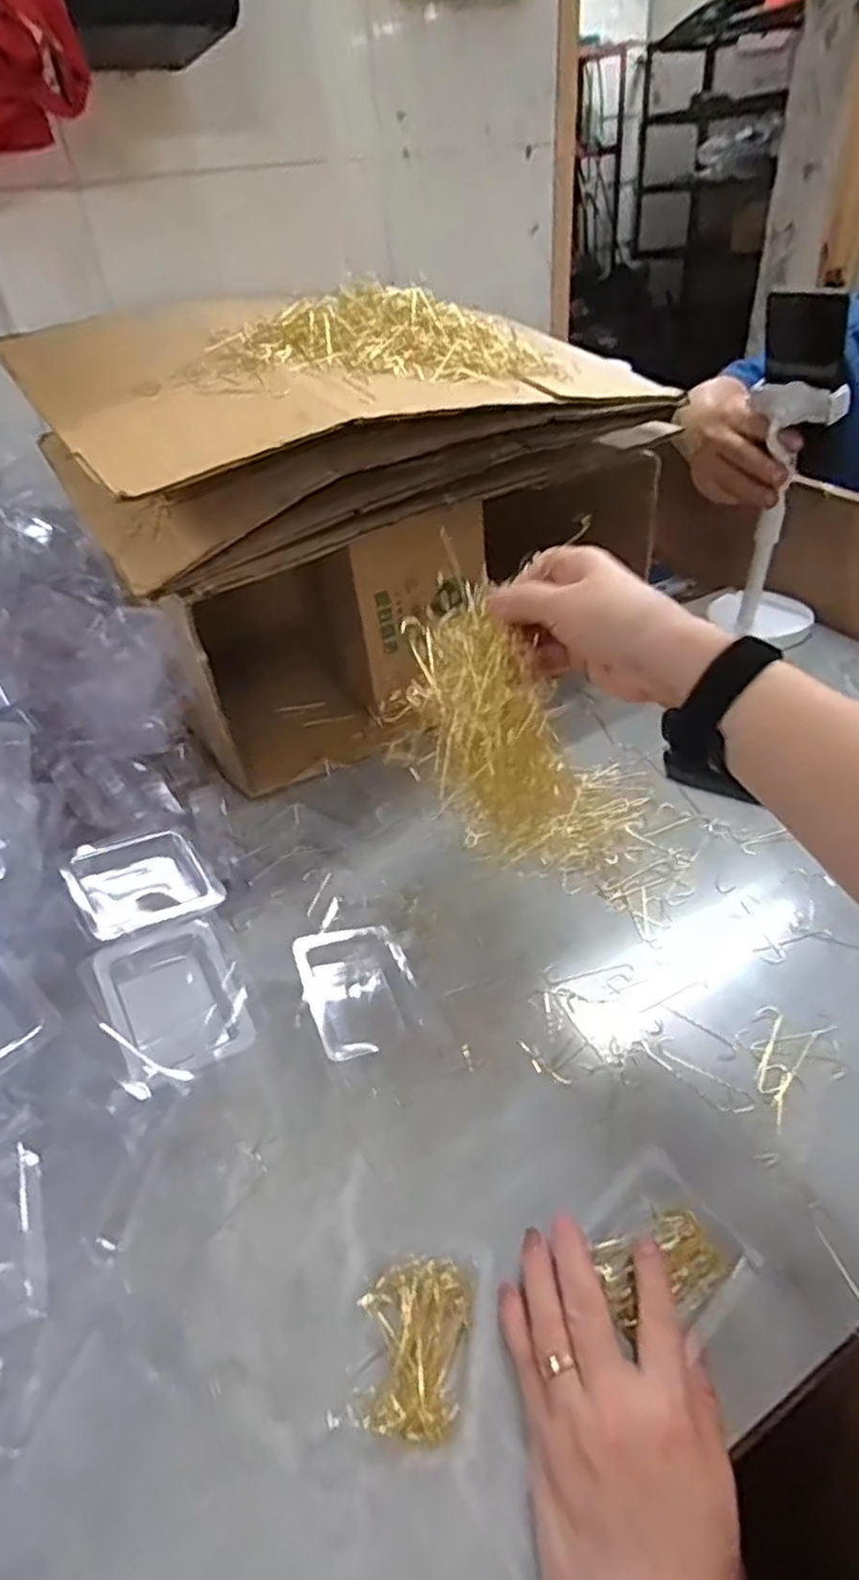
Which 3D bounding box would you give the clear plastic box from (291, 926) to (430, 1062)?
[{"bbox_3d":[-0.044,0.136,0.497,0.071,0.045,0.087,-17,41,-13],"label":"clear plastic box"}]

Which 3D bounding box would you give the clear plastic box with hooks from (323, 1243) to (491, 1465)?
[{"bbox_3d":[-0.006,0.267,0.366,0.062,0.012,0.088,5,41,12],"label":"clear plastic box with hooks"}]

